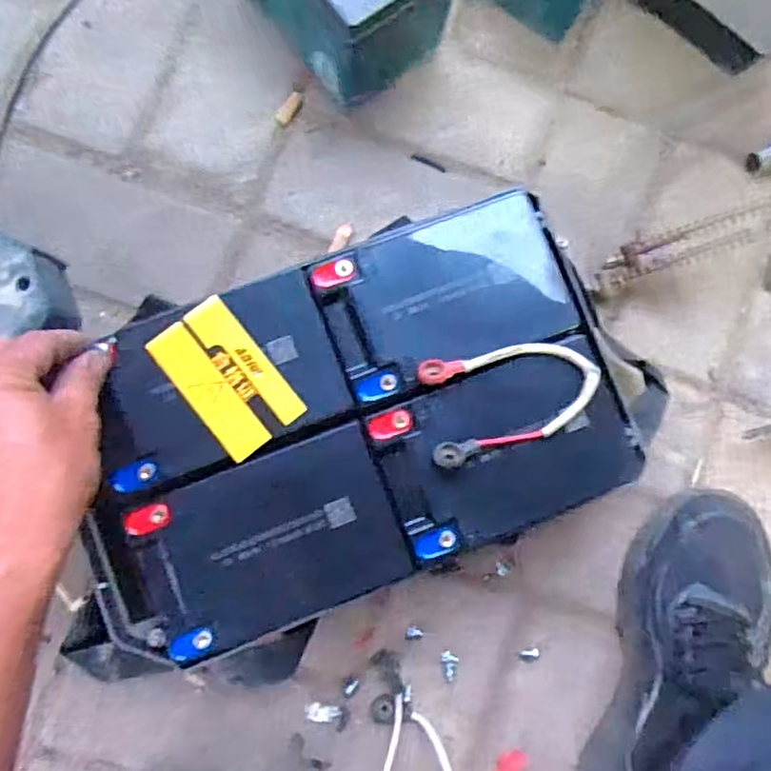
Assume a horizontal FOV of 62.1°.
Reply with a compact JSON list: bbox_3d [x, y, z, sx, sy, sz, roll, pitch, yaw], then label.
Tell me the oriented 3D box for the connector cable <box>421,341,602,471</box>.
[{"bbox_3d":[0.077,0.008,0.388,0.106,0.011,0.062,-11,85,-6],"label":"connector cable"}]

